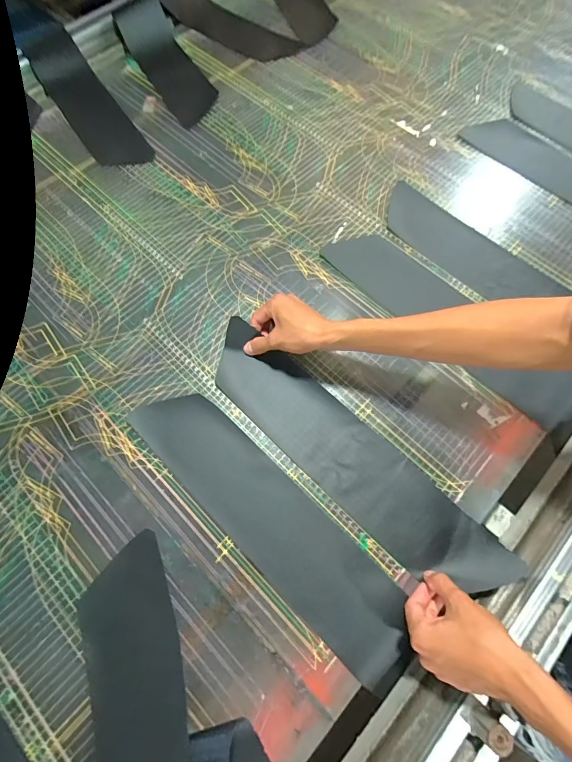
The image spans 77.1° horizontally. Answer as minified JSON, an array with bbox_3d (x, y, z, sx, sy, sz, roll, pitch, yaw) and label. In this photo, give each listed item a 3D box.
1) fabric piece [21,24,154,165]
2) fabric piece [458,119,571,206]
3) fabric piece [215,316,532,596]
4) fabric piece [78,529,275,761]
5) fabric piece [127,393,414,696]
[{"bbox_3d":[-0.396,-0.561,0.708,0.103,0.045,0.393,-33,73,-12],"label":"fabric piece"},{"bbox_3d":[0.518,-0.363,0.651,0.414,0.009,0.104,42,75,14],"label":"fabric piece"},{"bbox_3d":[0.077,0.097,0.473,0.457,0.020,0.109,43,78,14],"label":"fabric piece"},{"bbox_3d":[-0.149,0.324,0.376,0.154,0.048,0.280,-30,72,-11],"label":"fabric piece"},{"bbox_3d":[-0.024,0.170,0.455,0.426,0.009,0.104,42,75,13],"label":"fabric piece"}]

